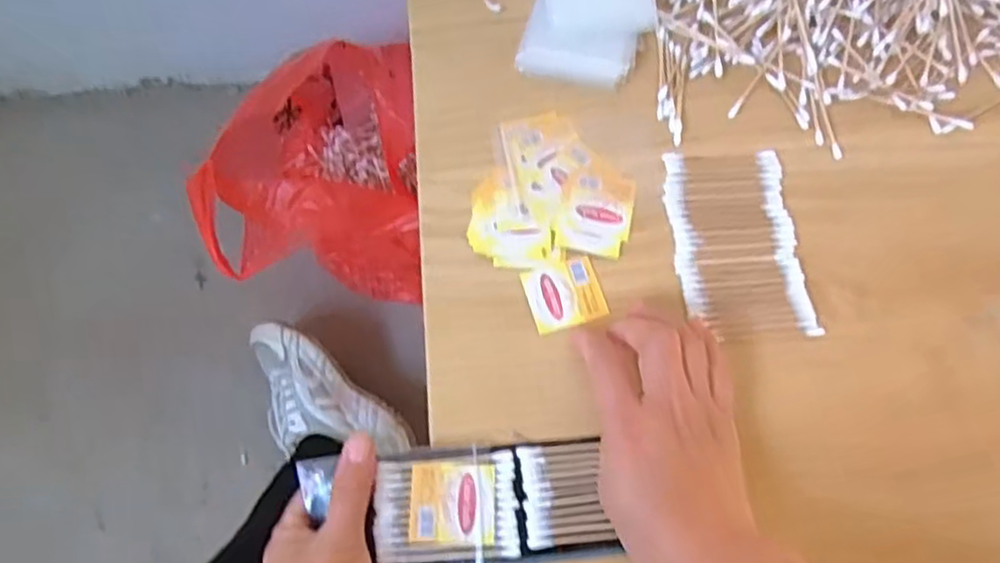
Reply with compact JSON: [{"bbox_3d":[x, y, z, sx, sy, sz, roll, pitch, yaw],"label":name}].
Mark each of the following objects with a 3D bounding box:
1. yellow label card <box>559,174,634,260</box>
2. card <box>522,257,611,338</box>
[{"bbox_3d":[0.058,-0.041,0.423,0.042,0.004,0.055,12,68,1],"label":"yellow label card"},{"bbox_3d":[0.038,0.007,0.403,0.042,0.004,0.040,-16,72,-5],"label":"card"}]

